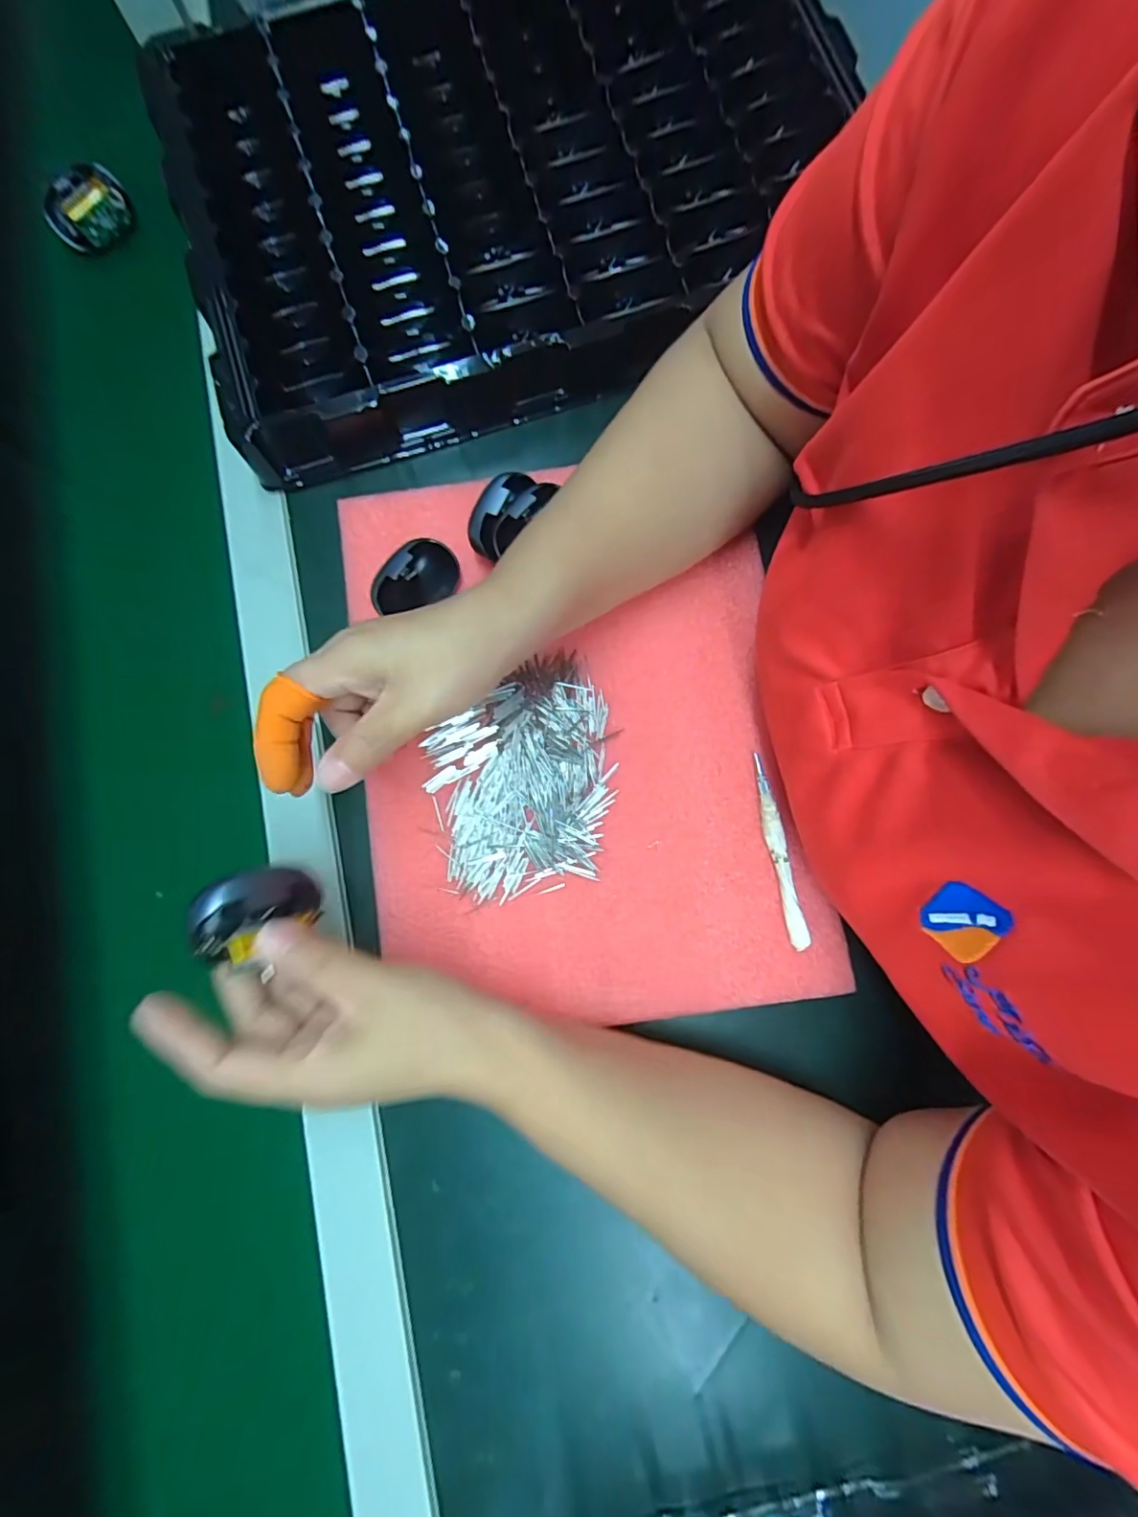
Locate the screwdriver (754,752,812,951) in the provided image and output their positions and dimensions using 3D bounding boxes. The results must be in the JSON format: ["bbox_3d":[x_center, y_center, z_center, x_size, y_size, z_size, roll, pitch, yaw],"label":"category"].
[{"bbox_3d":[0.119,0.053,0.315,0.010,0.010,0.107,-11,80,-1],"label":"screwdriver"}]

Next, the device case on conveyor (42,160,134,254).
[{"bbox_3d":[-0.354,-0.405,0.405,0.056,0.030,0.038,-41,82,-4],"label":"device case on conveyor"}]

